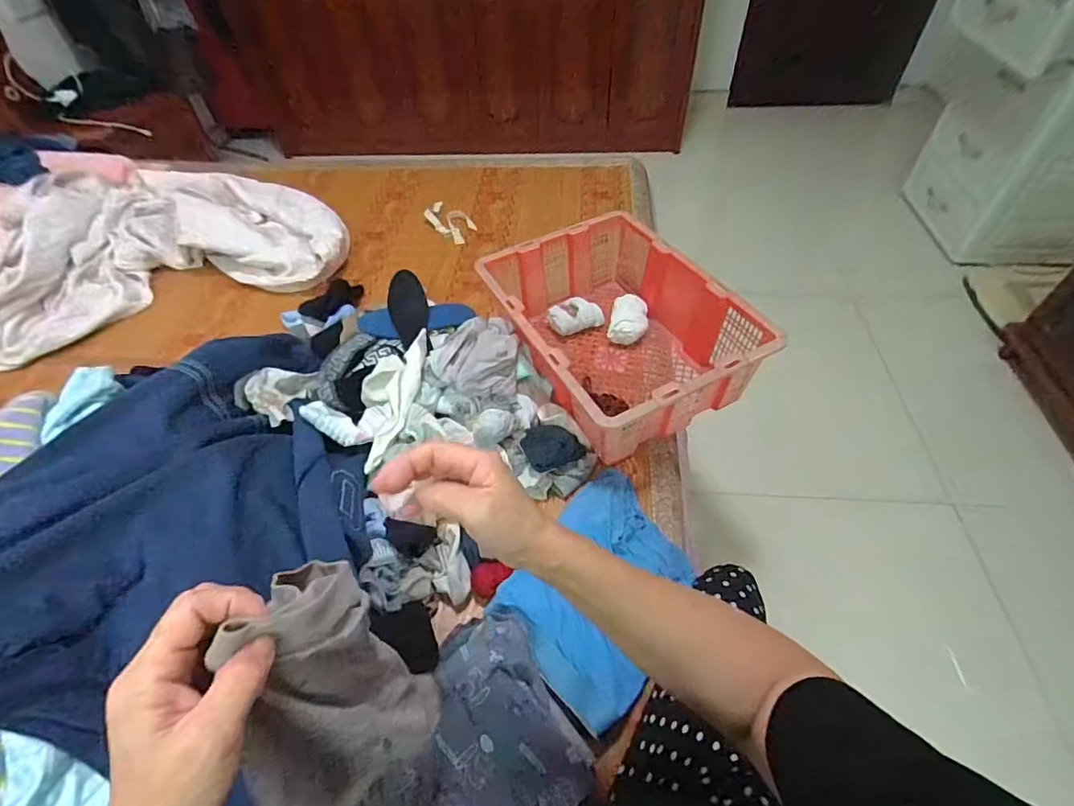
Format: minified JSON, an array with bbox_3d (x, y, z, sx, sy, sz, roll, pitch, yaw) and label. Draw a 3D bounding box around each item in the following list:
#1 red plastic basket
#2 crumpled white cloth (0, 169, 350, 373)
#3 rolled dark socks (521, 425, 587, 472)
[{"bbox_3d":[0.137,-0.147,0.899,0.345,0.161,0.451,-23,53,-14],"label":"red plastic basket"},{"bbox_3d":[-0.928,-0.434,1.201,0.828,0.181,0.658,-20,53,-12],"label":"crumpled white cloth"},{"bbox_3d":[0.026,0.068,0.782,0.094,0.051,0.064,-8,51,-3],"label":"rolled dark socks"}]

